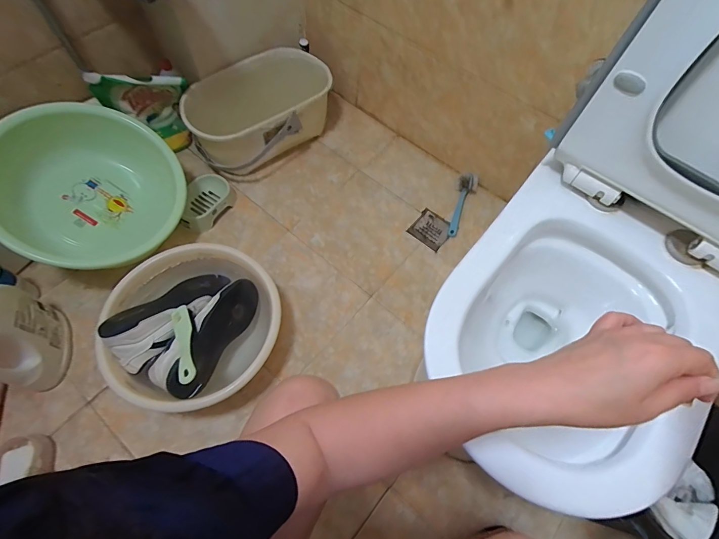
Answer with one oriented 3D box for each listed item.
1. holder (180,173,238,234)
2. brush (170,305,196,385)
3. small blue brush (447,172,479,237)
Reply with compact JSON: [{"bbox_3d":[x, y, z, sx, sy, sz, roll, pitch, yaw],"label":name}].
[{"bbox_3d":[-0.414,-0.176,1.009,0.105,0.062,0.171,20,65,6],"label":"holder"},{"bbox_3d":[-0.321,0.132,0.680,0.039,0.031,0.190,-23,45,-13],"label":"brush"},{"bbox_3d":[0.291,-0.185,1.065,0.060,0.050,0.205,20,79,6],"label":"small blue brush"}]

